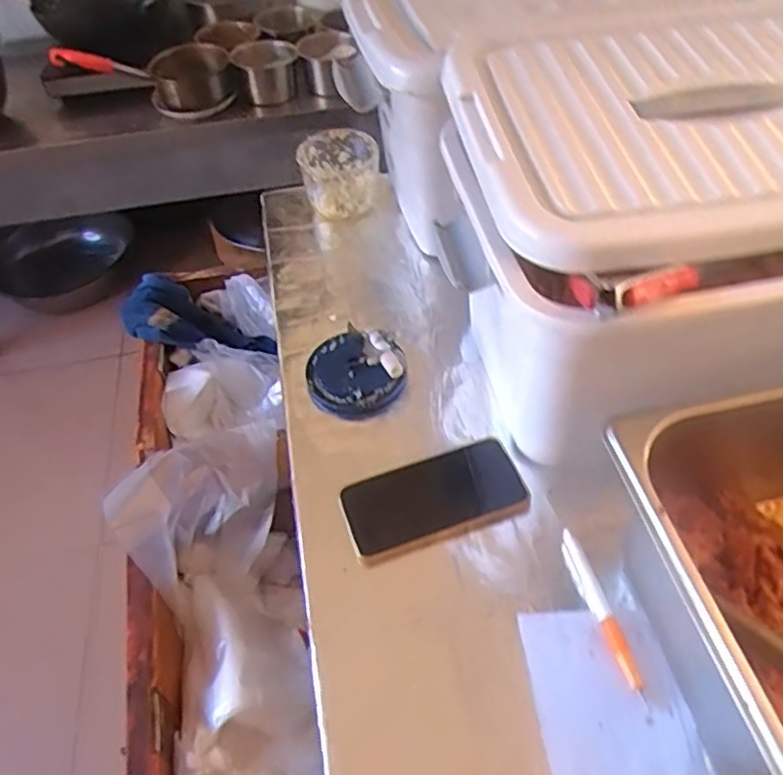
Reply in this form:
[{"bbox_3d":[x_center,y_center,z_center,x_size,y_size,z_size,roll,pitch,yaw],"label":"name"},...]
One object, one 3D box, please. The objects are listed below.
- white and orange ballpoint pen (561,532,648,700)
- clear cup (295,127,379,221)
[{"bbox_3d":[0.161,0.169,0.509,0.018,0.009,0.133,-14,51,-5],"label":"white and orange ballpoint pen"},{"bbox_3d":[-0.064,-0.272,0.850,0.096,0.091,0.096,-3,51,4],"label":"clear cup"}]

